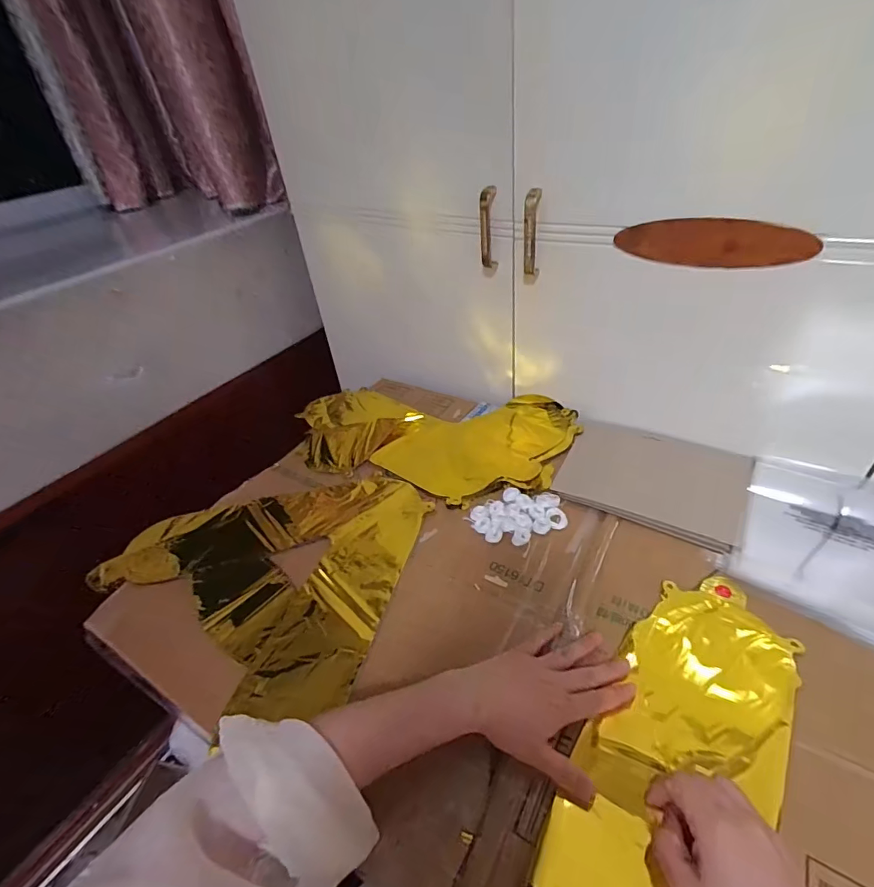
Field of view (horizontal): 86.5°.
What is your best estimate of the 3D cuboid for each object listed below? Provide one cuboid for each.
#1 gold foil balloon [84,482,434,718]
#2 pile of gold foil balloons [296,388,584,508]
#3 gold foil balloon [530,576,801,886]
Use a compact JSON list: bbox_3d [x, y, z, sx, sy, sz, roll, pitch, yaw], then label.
[{"bbox_3d":[-0.212,0.140,0.562,0.349,0.024,0.289,8,41,18],"label":"gold foil balloon"},{"bbox_3d":[-0.021,-0.014,0.704,0.428,0.020,0.220,7,40,17],"label":"pile of gold foil balloons"},{"bbox_3d":[0.172,0.274,0.350,0.129,0.017,0.420,21,48,30],"label":"gold foil balloon"}]

